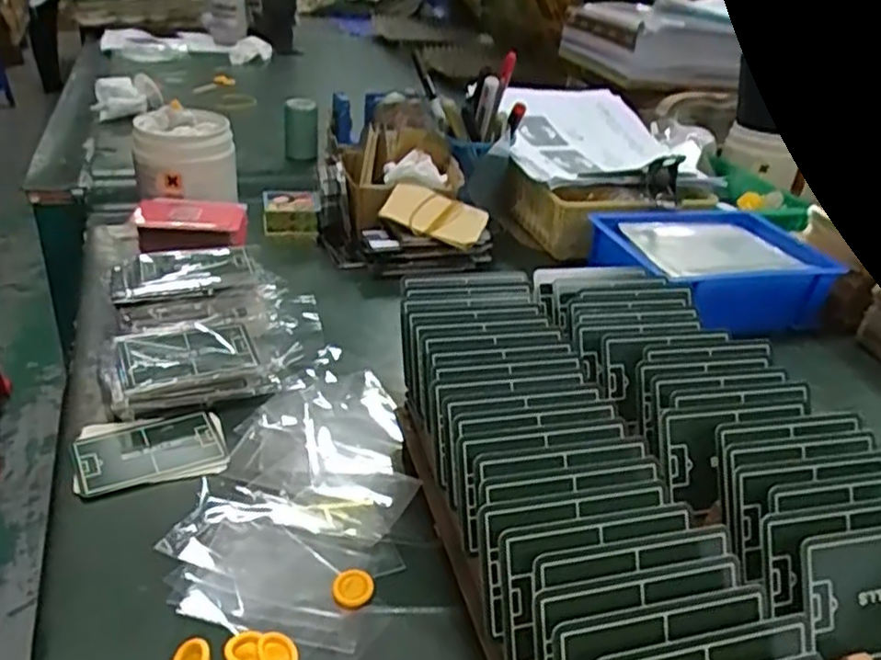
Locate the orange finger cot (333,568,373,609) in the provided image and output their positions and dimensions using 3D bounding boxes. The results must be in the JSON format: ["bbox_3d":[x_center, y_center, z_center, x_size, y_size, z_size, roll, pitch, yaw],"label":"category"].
[{"bbox_3d":[-0.045,0.132,0.367,0.021,0.005,0.021,1,31,-8],"label":"orange finger cot"}]

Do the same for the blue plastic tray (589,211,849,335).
[{"bbox_3d":[0.259,-0.060,0.688,0.206,0.056,0.157,-5,32,-17],"label":"blue plastic tray"}]

